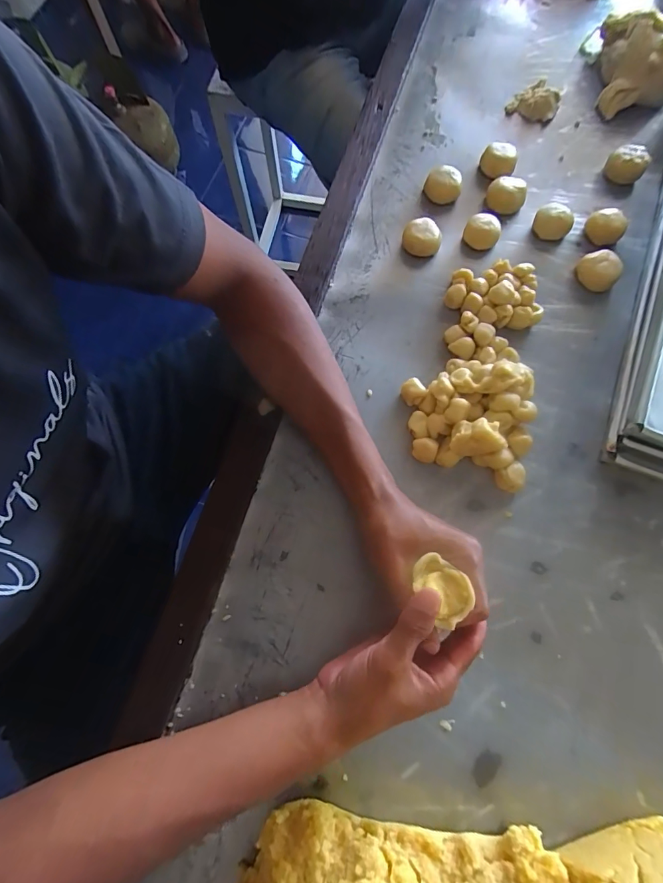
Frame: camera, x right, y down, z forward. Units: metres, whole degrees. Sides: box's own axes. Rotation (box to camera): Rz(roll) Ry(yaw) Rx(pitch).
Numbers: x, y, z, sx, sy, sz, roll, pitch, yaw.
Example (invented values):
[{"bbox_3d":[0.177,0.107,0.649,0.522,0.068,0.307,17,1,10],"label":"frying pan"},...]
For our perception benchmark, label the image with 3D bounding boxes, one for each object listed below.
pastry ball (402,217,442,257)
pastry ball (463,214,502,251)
[{"bbox_3d":[0.097,-0.218,0.448,0.034,0.027,0.036,-1,73,2],"label":"pastry ball"},{"bbox_3d":[0.163,-0.226,0.447,0.036,0.026,0.028,24,75,9],"label":"pastry ball"}]

